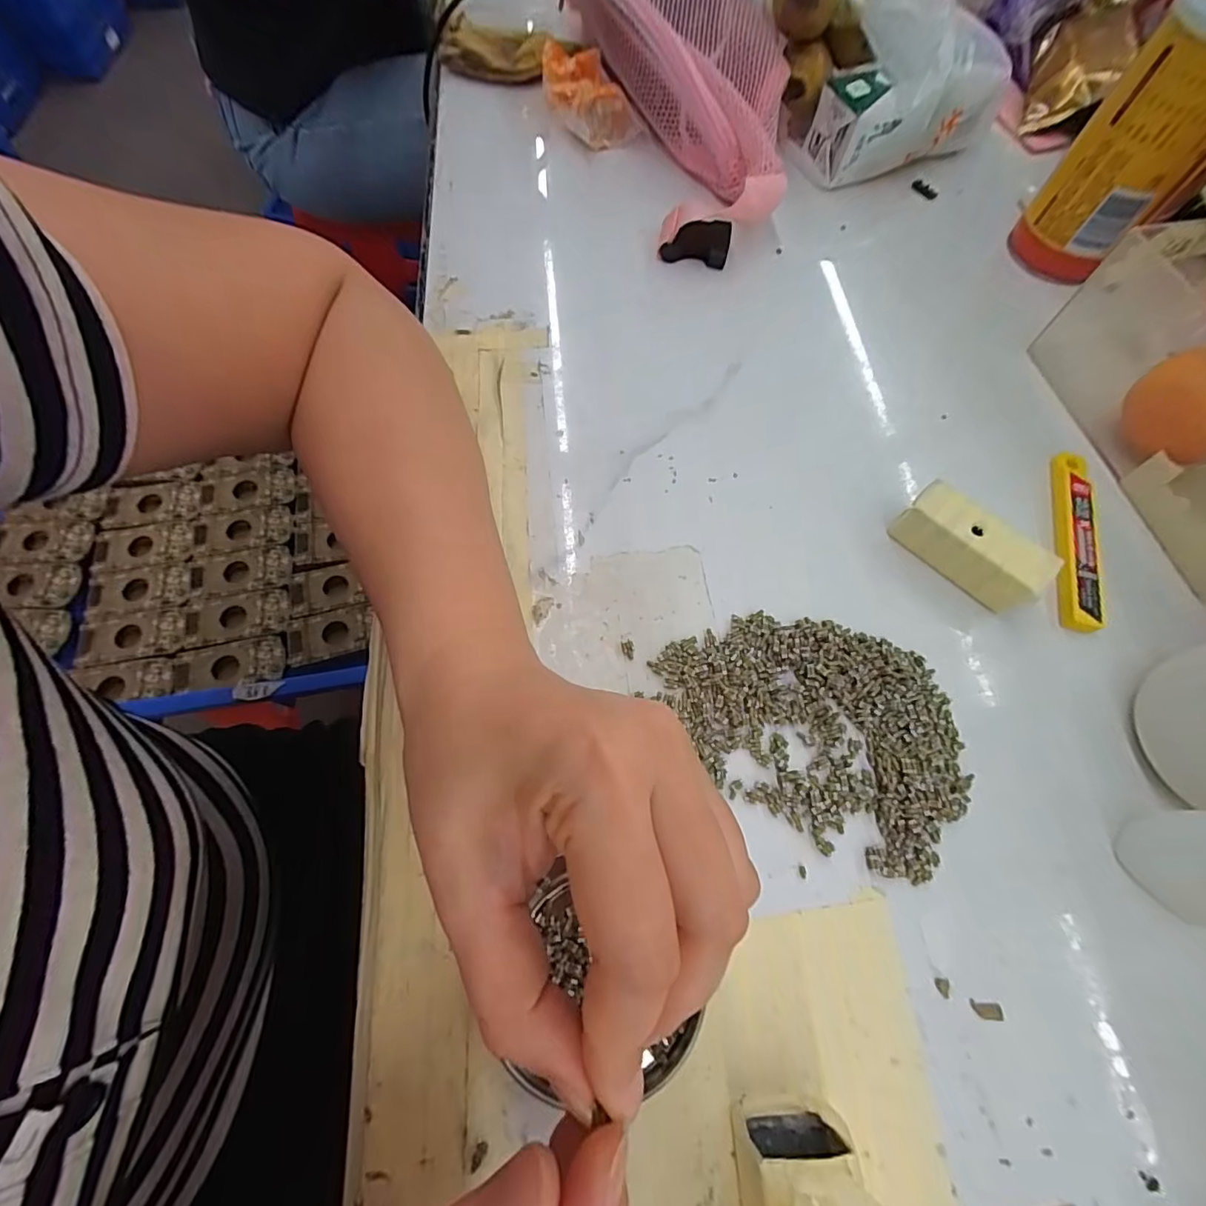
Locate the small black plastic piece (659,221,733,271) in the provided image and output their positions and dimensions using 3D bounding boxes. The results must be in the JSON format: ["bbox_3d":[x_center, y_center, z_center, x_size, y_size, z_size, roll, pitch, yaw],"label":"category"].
[{"bbox_3d":[0.059,-0.229,0.338,0.042,0.027,0.015,11,68,4],"label":"small black plastic piece"}]

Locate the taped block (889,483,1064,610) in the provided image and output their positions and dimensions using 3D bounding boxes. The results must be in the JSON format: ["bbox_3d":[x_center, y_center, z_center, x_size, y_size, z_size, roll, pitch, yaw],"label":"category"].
[{"bbox_3d":[0.175,-0.027,0.251,0.025,0.023,0.065,-43,74,-16],"label":"taped block"}]

